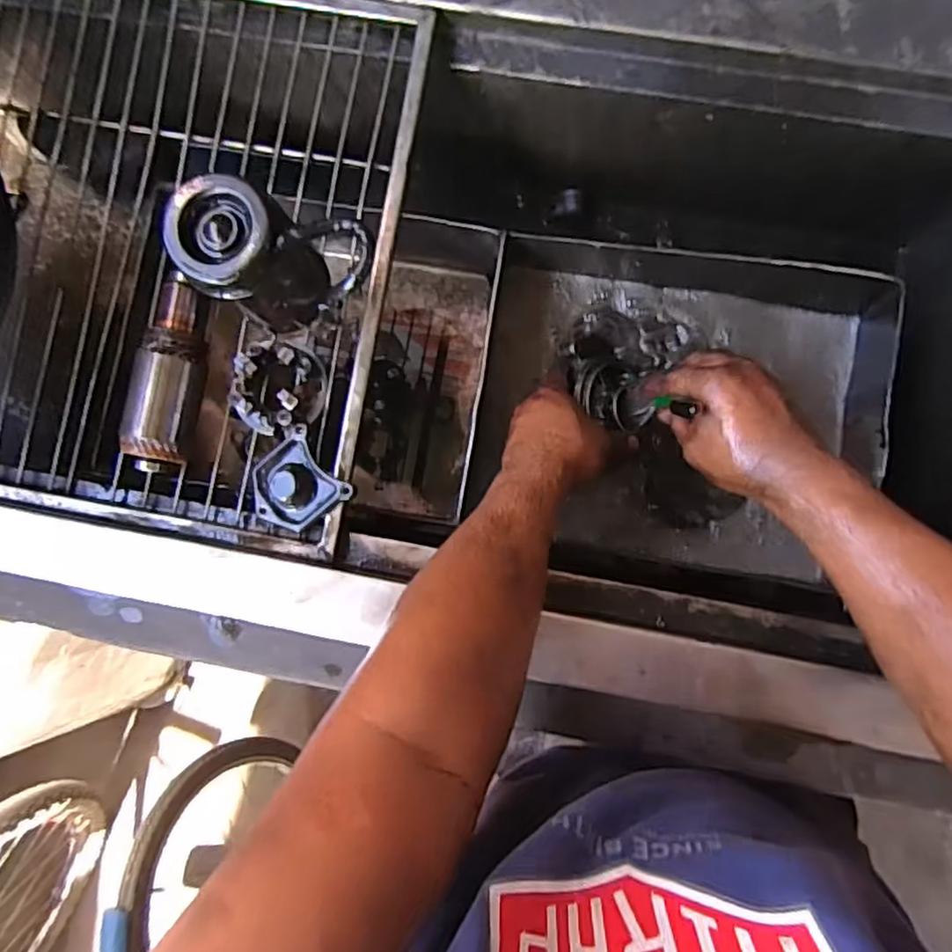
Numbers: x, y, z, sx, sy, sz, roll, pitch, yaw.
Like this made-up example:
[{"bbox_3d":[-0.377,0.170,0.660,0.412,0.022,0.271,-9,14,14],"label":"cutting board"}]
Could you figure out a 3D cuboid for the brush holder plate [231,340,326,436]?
[{"bbox_3d":[-0.149,-0.070,0.488,0.065,0.028,0.066,0,87,3],"label":"brush holder plate"}]

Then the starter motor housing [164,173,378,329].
[{"bbox_3d":[-0.124,-0.144,0.442,0.123,0.119,0.062,-1,87,3],"label":"starter motor housing"}]

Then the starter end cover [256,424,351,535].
[{"bbox_3d":[-0.138,0.006,0.489,0.065,0.021,0.065,-36,85,1],"label":"starter end cover"}]

